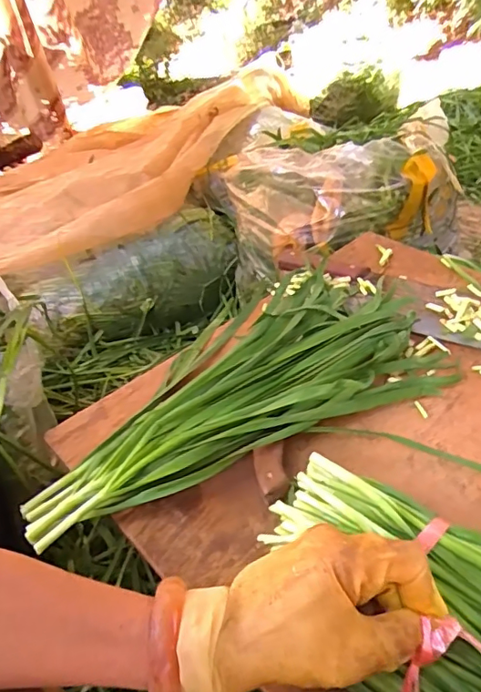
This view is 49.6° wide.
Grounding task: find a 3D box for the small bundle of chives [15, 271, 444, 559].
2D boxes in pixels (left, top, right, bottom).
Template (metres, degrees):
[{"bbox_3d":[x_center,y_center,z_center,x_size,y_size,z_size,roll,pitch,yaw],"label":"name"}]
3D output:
[{"bbox_3d":[-0.015,0.030,0.545,0.433,0.049,0.231,-22,45,-16],"label":"small bundle of chives"}]

